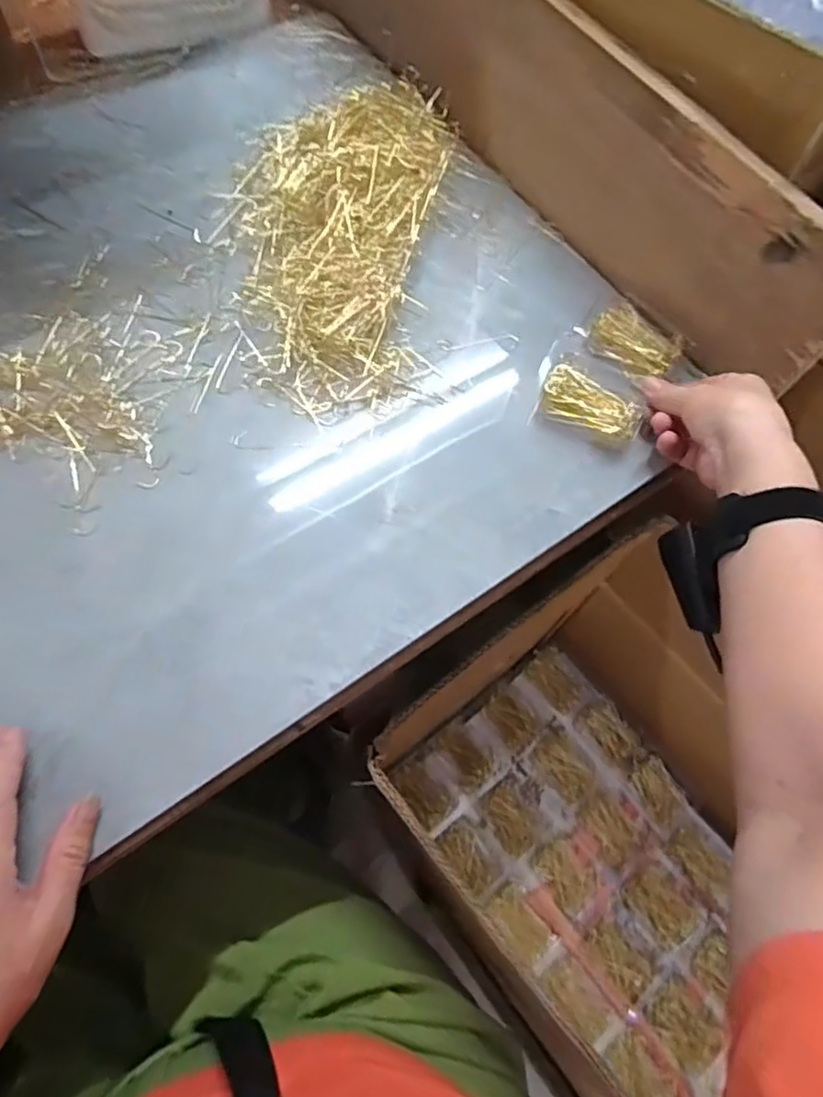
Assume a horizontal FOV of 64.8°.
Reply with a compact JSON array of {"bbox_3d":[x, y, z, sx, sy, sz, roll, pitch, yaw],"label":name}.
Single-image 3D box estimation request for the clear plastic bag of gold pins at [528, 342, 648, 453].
[{"bbox_3d":[0.134,-0.114,0.486,0.077,0.009,0.070,16,78,10],"label":"clear plastic bag of gold pins"}]

